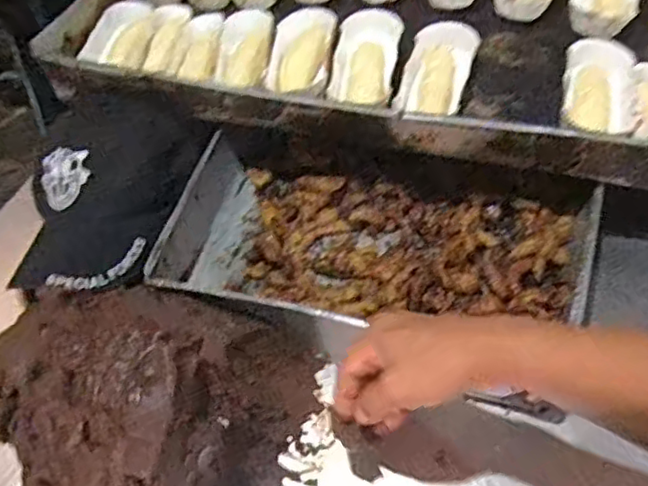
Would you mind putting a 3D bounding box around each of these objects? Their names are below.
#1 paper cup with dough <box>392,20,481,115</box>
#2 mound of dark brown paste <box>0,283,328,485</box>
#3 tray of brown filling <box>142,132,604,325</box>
[{"bbox_3d":[0.115,-0.173,0.637,0.062,0.029,0.125,11,54,14],"label":"paper cup with dough"},{"bbox_3d":[-0.147,0.120,0.477,0.241,0.124,0.203,11,54,14],"label":"mound of dark brown paste"},{"bbox_3d":[0.048,-0.008,0.593,0.378,0.076,0.231,9,53,13],"label":"tray of brown filling"}]

